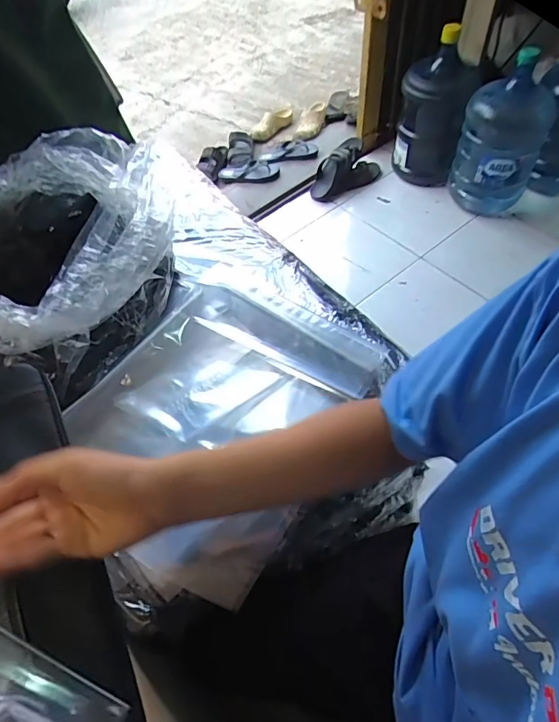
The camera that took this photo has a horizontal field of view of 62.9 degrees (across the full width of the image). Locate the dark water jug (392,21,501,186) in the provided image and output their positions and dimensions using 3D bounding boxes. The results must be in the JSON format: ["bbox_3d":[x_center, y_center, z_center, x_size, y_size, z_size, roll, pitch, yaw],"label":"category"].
[{"bbox_3d":[0.560,-0.888,1.612,0.260,0.461,0.287,12,58,13],"label":"dark water jug"}]

